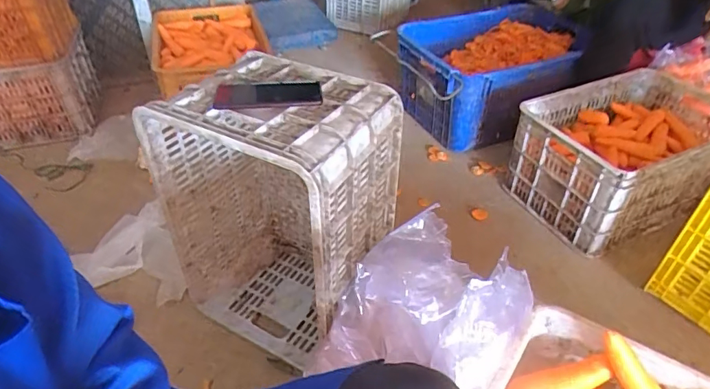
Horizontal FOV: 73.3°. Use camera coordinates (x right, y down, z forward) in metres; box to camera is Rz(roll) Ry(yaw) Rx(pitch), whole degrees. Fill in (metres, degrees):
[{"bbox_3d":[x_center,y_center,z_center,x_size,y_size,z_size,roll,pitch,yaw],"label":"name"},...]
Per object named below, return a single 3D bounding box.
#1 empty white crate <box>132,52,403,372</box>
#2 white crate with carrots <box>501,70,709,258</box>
[{"bbox_3d":[-0.134,0.038,0.909,0.363,0.493,0.270,23,45,25],"label":"empty white crate"},{"bbox_3d":[0.739,-0.109,1.292,0.557,0.261,0.342,-19,43,-22],"label":"white crate with carrots"}]

